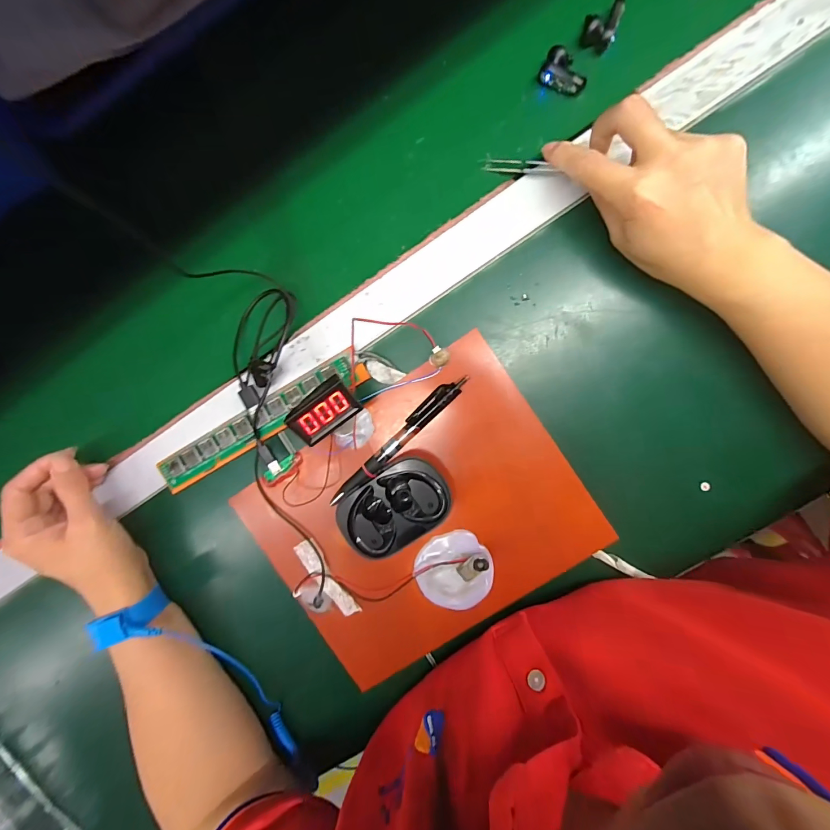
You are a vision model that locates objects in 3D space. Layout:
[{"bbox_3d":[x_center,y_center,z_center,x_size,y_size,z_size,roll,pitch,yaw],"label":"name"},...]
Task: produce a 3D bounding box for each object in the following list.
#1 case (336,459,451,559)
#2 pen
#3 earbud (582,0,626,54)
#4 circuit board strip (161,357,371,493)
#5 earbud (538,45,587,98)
[{"bbox_3d":[-0.015,0.070,0.302,0.083,0.033,0.057,-36,91,6],"label":"case"},{"bbox_3d":[-0.013,0.021,0.301,0.140,0.013,0.013,-45,90,1],"label":"pen"},{"bbox_3d":[0.141,-0.295,0.286,0.024,0.012,0.035,17,95,3],"label":"earbud"},{"bbox_3d":[-0.127,0.007,0.318,0.195,0.010,0.028,-30,111,4],"label":"circuit board strip"},{"bbox_3d":[0.115,-0.261,0.291,0.036,0.010,0.024,28,96,2],"label":"earbud"}]

